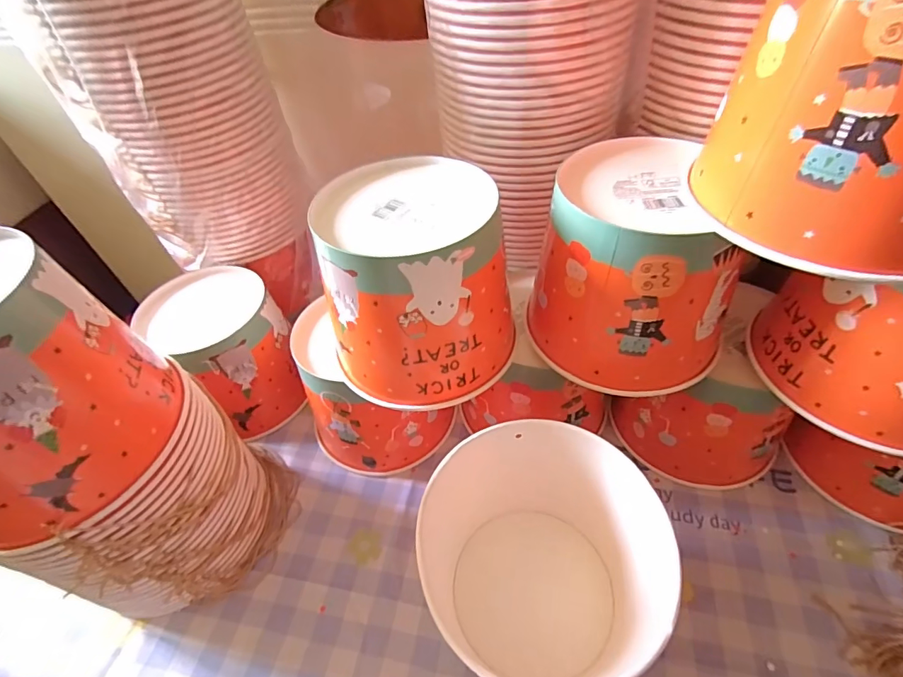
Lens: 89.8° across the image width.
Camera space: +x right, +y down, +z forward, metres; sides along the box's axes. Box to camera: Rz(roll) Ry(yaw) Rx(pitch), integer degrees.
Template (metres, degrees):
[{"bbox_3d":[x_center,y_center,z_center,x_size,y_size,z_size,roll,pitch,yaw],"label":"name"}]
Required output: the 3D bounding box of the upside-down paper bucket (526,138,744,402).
[{"bbox_3d":[0.137,-0.047,0.344,0.141,0.131,0.121,20,54,23],"label":"upside-down paper bucket"}]

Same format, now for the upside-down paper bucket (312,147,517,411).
[{"bbox_3d":[-0.031,-0.044,0.360,0.146,0.130,0.147,-10,48,-2],"label":"upside-down paper bucket"}]

